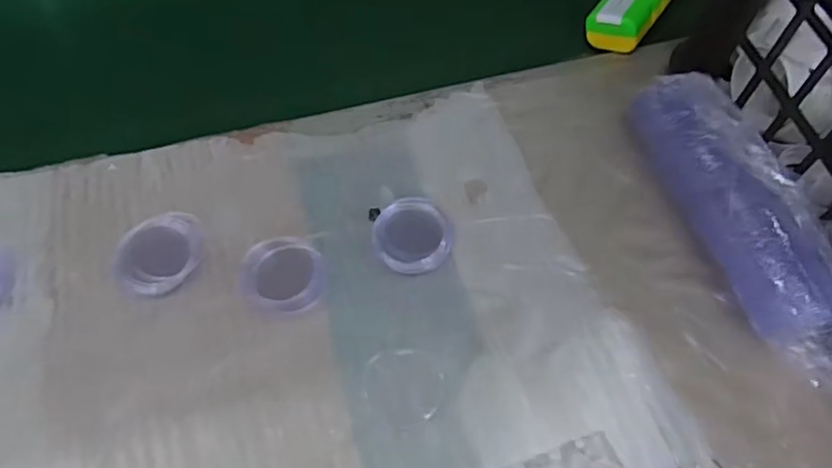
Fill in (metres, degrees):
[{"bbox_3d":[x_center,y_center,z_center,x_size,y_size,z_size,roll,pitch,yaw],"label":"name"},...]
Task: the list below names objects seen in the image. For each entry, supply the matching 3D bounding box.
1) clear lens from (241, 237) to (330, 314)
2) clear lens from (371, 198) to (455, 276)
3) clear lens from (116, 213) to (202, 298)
[{"bbox_3d":[-0.077,0.023,0.354,0.046,0.014,0.044,1,60,-2],"label":"clear lens"},{"bbox_3d":[-0.002,0.001,0.370,0.046,0.014,0.045,25,62,11],"label":"clear lens"},{"bbox_3d":[-0.151,0.012,0.357,0.052,0.015,0.043,-29,65,-18],"label":"clear lens"}]

